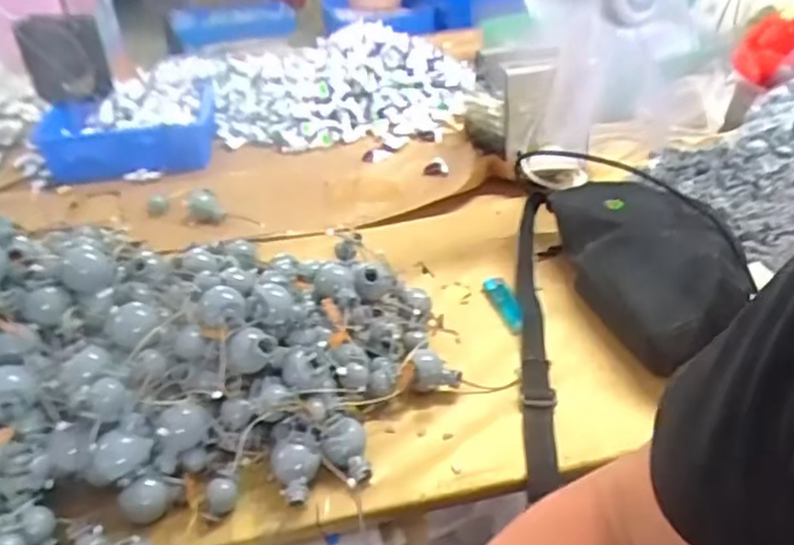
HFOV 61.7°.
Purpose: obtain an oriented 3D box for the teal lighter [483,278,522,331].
[{"bbox_3d":[0.108,0.031,0.673,0.017,0.023,0.077,-8,36,-8],"label":"teal lighter"}]

